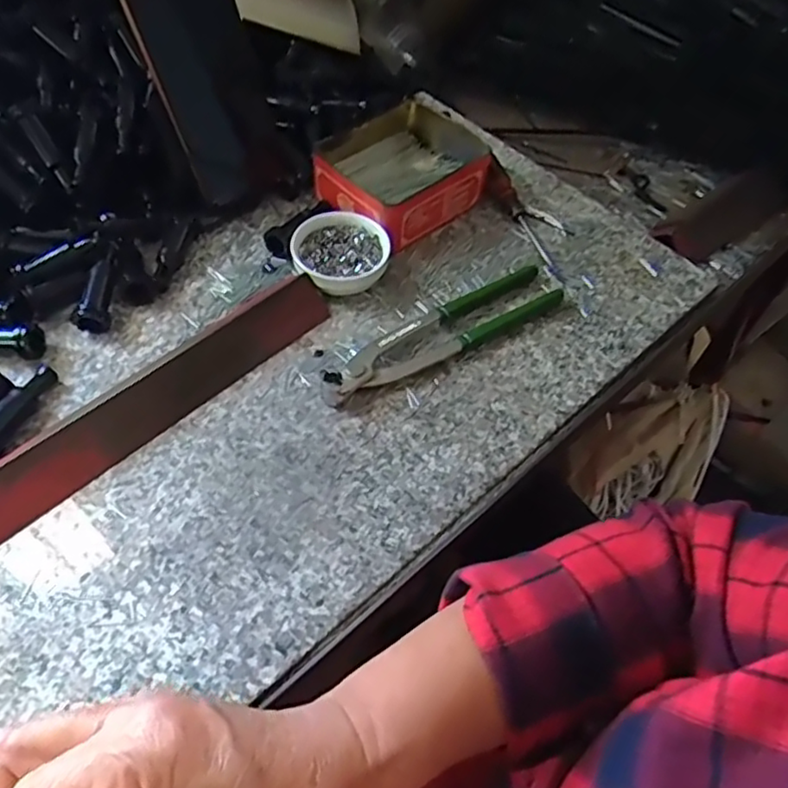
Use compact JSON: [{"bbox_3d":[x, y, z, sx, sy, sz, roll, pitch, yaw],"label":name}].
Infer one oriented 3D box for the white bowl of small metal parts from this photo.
[{"bbox_3d":[-0.040,-0.105,0.474,0.070,0.024,0.069,2,56,-3],"label":"white bowl of small metal parts"}]

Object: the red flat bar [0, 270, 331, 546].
[{"bbox_3d":[-0.146,-0.003,0.401,0.032,0.018,0.259,40,62,20],"label":"red flat bar"}]

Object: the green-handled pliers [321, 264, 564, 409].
[{"bbox_3d":[0.035,-0.047,0.451,0.195,0.015,0.040,-26,62,-20],"label":"green-handled pliers"}]

